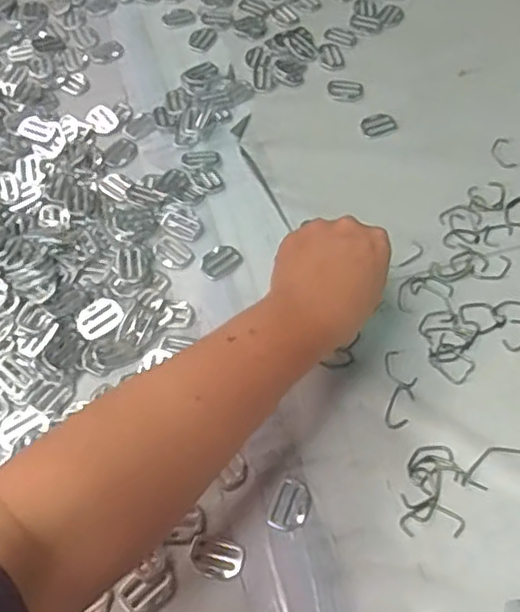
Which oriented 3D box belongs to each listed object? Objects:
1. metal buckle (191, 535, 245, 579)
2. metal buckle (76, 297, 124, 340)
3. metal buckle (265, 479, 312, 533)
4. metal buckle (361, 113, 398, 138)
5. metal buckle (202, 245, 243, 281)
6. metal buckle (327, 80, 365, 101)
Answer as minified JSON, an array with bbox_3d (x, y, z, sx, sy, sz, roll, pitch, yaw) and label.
[{"bbox_3d":[-0.027,0.157,0.411,0.032,0.004,0.024,21,63,13],"label":"metal buckle"},{"bbox_3d":[-0.121,0.009,0.492,0.034,0.004,0.025,-35,78,-12],"label":"metal buckle"},{"bbox_3d":[0.021,0.131,0.428,0.022,0.004,0.033,22,63,14],"label":"metal buckle"},{"bbox_3d":[0.110,-0.168,0.603,0.032,0.004,0.025,-21,62,-10],"label":"metal buckle"},{"bbox_3d":[-0.031,-0.037,0.526,0.032,0.004,0.025,-31,64,-16],"label":"metal buckle"},{"bbox_3d":[0.082,-0.205,0.621,0.034,0.006,0.023,4,60,4],"label":"metal buckle"}]

